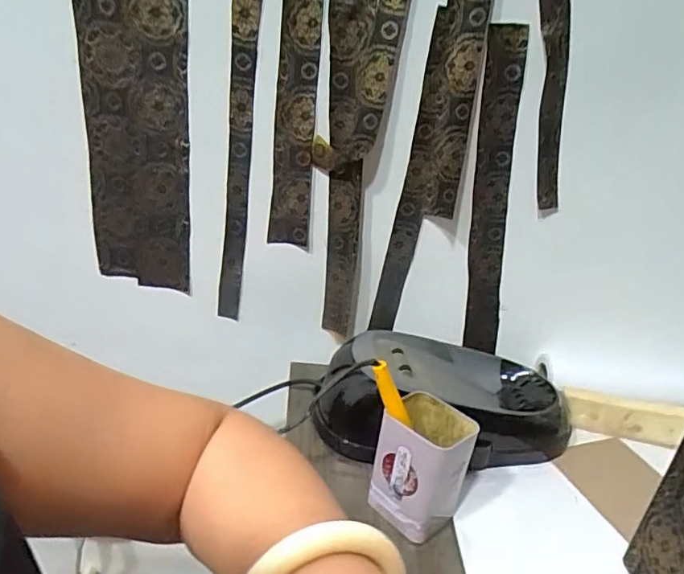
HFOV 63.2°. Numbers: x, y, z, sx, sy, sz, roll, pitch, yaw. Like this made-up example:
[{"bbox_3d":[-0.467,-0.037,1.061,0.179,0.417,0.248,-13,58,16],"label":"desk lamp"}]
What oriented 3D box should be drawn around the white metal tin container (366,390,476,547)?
[{"bbox_3d":[0.074,0.165,0.515,0.077,0.105,0.064,22,30,27],"label":"white metal tin container"}]

